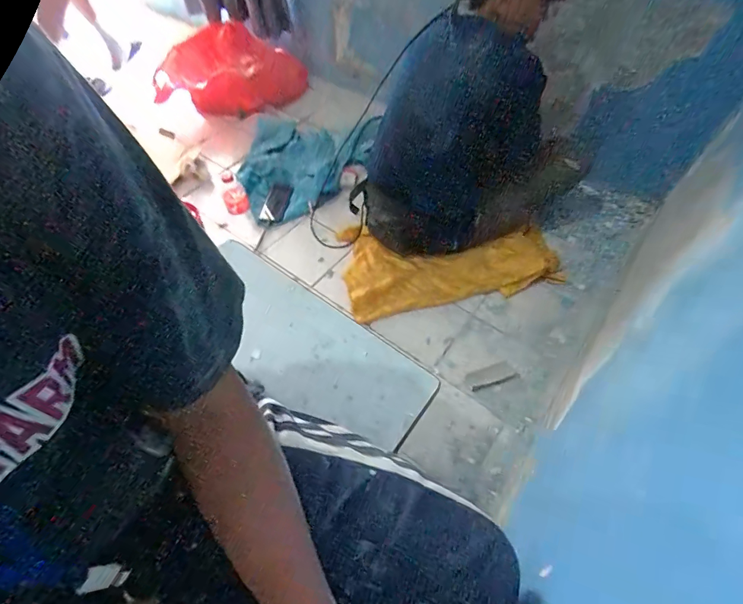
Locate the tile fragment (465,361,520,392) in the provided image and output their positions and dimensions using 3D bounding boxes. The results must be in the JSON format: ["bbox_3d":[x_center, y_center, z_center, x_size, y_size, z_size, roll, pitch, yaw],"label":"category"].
[{"bbox_3d":[0.286,0.176,0.913,0.115,0.004,0.047,-15,57,-7],"label":"tile fragment"}]

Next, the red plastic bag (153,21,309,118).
[{"bbox_3d":[-0.587,-0.943,1.579,0.527,0.178,0.486,26,60,16],"label":"red plastic bag"}]

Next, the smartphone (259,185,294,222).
[{"bbox_3d":[-0.317,-0.326,1.274,0.084,0.015,0.134,19,84,14],"label":"smartphone"}]

